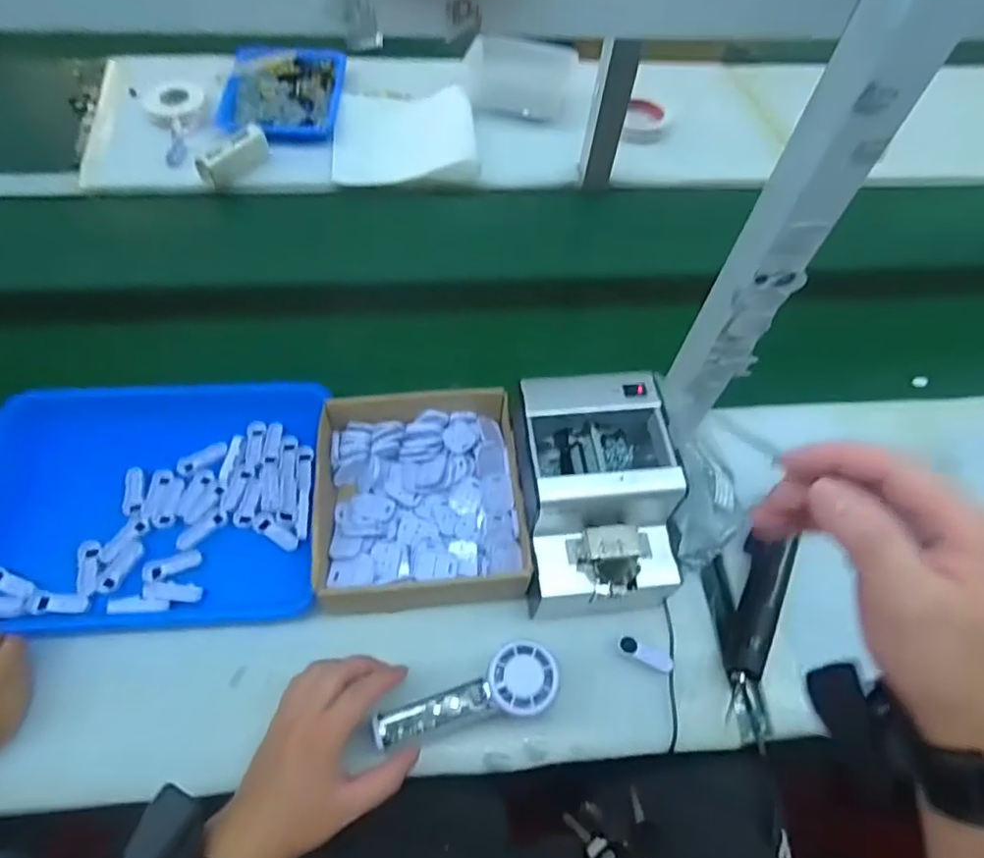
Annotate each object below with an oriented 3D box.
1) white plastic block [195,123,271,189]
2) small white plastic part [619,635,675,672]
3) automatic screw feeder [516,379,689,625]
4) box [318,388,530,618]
[{"bbox_3d":[-0.364,-0.387,0.833,0.040,0.031,0.114,29,62,13],"label":"white plastic block"},{"bbox_3d":[0.139,0.204,0.530,0.050,0.008,0.016,24,61,11],"label":"small white plastic part"},{"bbox_3d":[0.091,0.063,0.539,0.130,0.138,0.177,-7,60,-7],"label":"automatic screw feeder"},{"bbox_3d":[-0.068,0.062,0.575,0.191,0.058,0.219,-5,60,-6],"label":"box"}]

